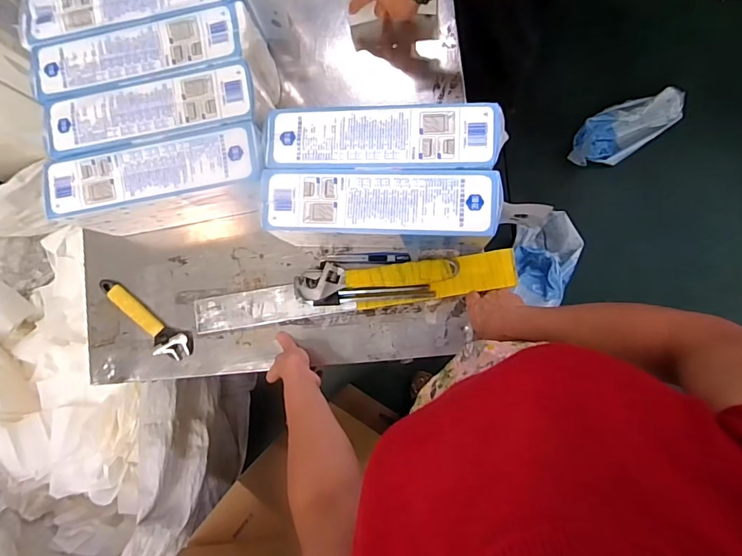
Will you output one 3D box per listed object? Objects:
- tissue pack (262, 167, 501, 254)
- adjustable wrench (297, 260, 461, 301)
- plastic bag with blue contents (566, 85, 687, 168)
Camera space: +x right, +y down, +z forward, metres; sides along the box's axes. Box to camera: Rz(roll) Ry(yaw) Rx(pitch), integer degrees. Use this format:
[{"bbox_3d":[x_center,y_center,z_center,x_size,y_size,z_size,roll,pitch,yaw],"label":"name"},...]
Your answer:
[{"bbox_3d":[0.015,-0.097,0.680,0.324,0.152,0.092,2,86,6],"label":"tissue pack"},{"bbox_3d":[0.007,-0.004,0.741,0.265,0.038,0.057,-9,85,5],"label":"adjustable wrench"},{"bbox_3d":[0.772,-0.456,1.385,0.332,0.079,0.153,-26,83,22],"label":"plastic bag with blue contents"}]

